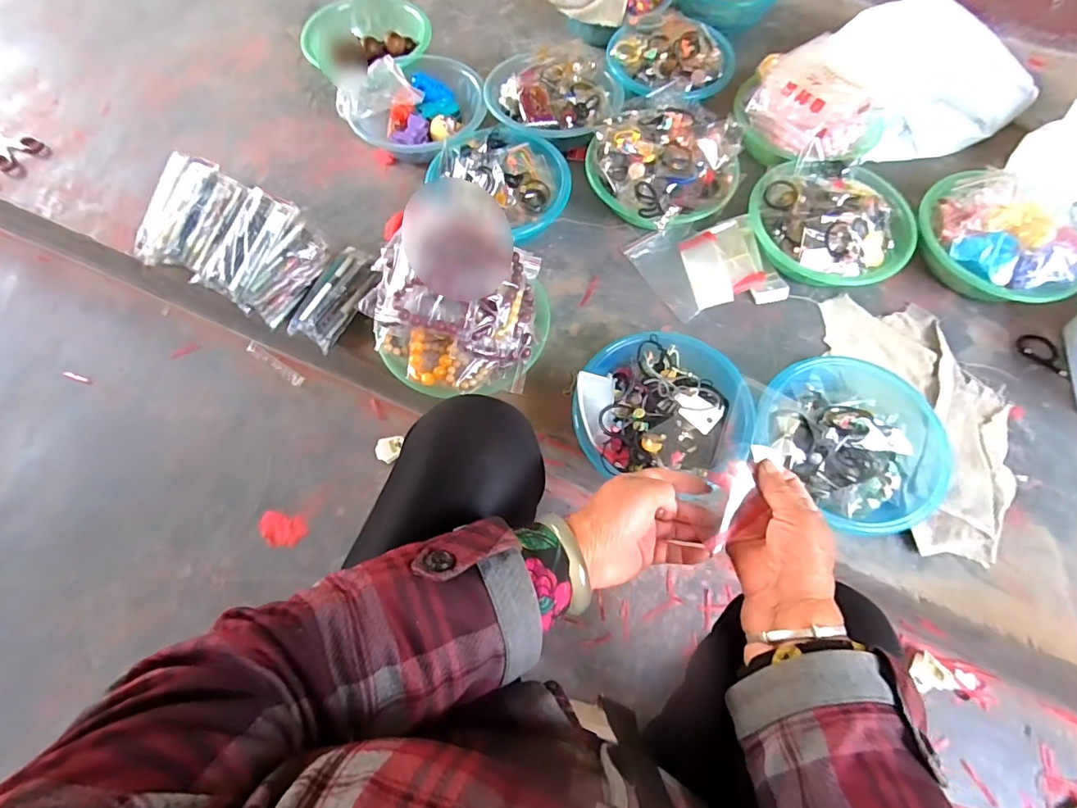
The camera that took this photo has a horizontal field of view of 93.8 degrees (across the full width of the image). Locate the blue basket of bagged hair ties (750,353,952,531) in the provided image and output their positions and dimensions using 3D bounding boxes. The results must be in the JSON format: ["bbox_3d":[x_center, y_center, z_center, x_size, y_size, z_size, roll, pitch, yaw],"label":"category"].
[{"bbox_3d":[0.411,0.040,0.661,0.230,0.072,0.207,40,72,15],"label":"blue basket of bagged hair ties"}]

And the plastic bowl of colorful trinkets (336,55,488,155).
[{"bbox_3d":[-0.201,-0.507,0.883,0.216,0.093,0.206,0,67,0],"label":"plastic bowl of colorful trinkets"}]

